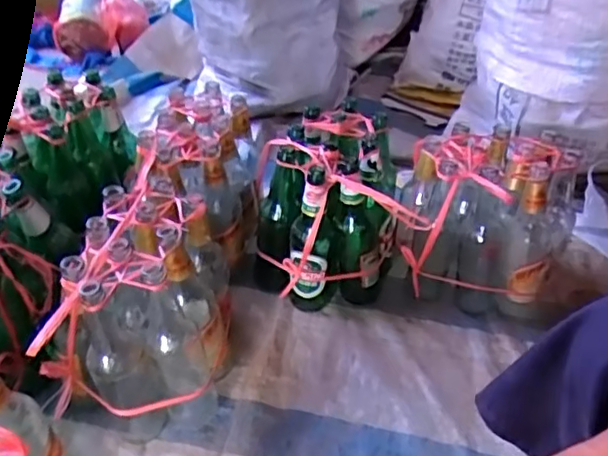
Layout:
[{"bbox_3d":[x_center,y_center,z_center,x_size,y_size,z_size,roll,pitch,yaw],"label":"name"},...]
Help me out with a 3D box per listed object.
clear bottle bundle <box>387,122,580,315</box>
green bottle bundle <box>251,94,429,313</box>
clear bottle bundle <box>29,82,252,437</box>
[{"bbox_3d":[0.266,-0.004,0.928,0.260,0.255,0.177,2,42,-1],"label":"clear bottle bundle"},{"bbox_3d":[0.049,-0.034,0.955,0.241,0.250,0.235,4,42,1],"label":"green bottle bundle"},{"bbox_3d":[-0.198,0.025,0.872,0.193,0.254,0.509,4,42,2],"label":"clear bottle bundle"}]

